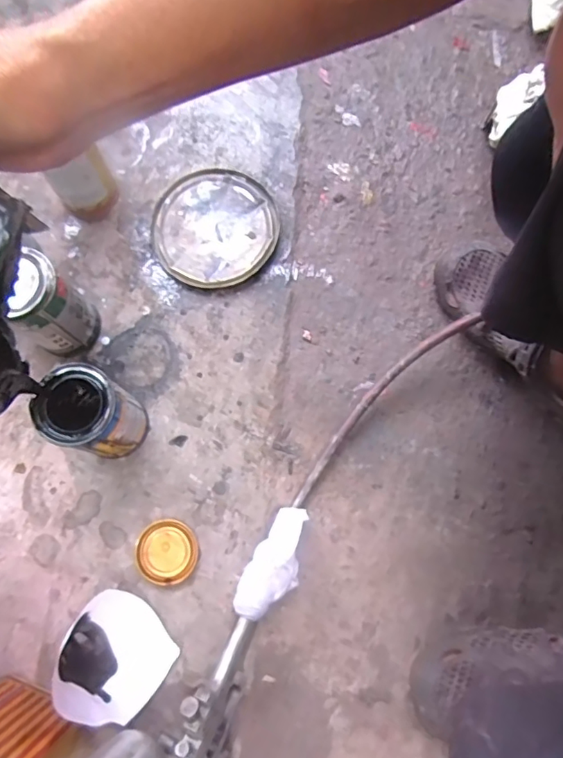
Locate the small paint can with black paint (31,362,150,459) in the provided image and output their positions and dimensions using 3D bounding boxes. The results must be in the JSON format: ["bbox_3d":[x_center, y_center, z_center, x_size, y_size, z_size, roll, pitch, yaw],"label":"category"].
[{"bbox_3d":[-0.188,0.035,0.507,0.082,0.127,0.068,39,80,7],"label":"small paint can with black paint"}]

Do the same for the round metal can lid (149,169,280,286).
[{"bbox_3d":[-0.081,-0.185,0.617,0.145,0.018,0.149,0,77,-1],"label":"round metal can lid"}]

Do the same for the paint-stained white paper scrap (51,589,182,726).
[{"bbox_3d":[-0.164,0.273,0.486,0.104,0.076,0.098,35,79,7],"label":"paint-stained white paper scrap"}]

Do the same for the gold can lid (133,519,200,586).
[{"bbox_3d":[-0.123,0.185,0.538,0.065,0.006,0.064,0,77,-1],"label":"gold can lid"}]

